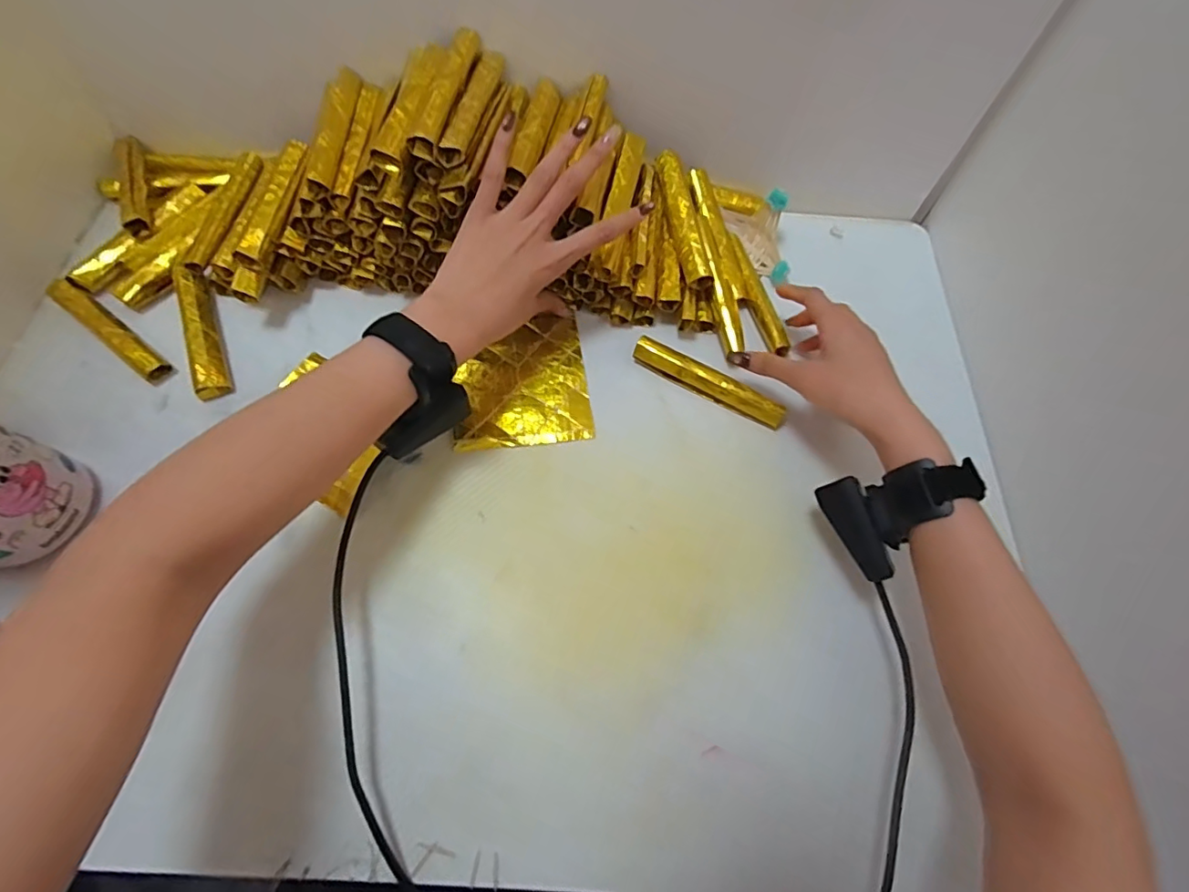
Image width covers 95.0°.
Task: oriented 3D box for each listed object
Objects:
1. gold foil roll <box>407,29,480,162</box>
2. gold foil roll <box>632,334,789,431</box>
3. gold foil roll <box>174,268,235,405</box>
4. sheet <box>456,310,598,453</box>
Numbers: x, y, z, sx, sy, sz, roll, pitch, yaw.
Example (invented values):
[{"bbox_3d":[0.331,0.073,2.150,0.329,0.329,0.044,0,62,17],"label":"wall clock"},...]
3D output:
[{"bbox_3d":[-0.108,-0.265,0.402,0.019,0.019,0.127,11,67,2],"label":"gold foil roll"},{"bbox_3d":[0.096,-0.053,0.458,0.135,0.021,0.019,29,69,10],"label":"gold foil roll"},{"bbox_3d":[-0.327,-0.096,0.455,0.023,0.026,0.130,-20,69,-10],"label":"gold foil roll"},{"bbox_3d":[-0.061,-0.054,0.462,0.108,0.008,0.117,-8,68,-6],"label":"sheet"}]

